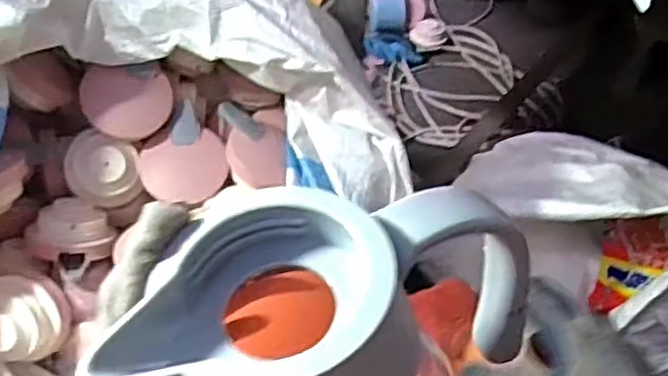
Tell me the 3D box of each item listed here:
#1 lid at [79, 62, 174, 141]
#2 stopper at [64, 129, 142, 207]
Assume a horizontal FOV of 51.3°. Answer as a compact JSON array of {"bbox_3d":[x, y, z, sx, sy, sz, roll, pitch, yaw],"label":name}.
[{"bbox_3d":[-0.204,-0.085,0.689,0.085,0.012,0.073,-5,85,-24],"label":"lid"},{"bbox_3d":[-0.233,-0.019,0.701,0.074,0.073,0.040,3,9,-1],"label":"stopper"}]

